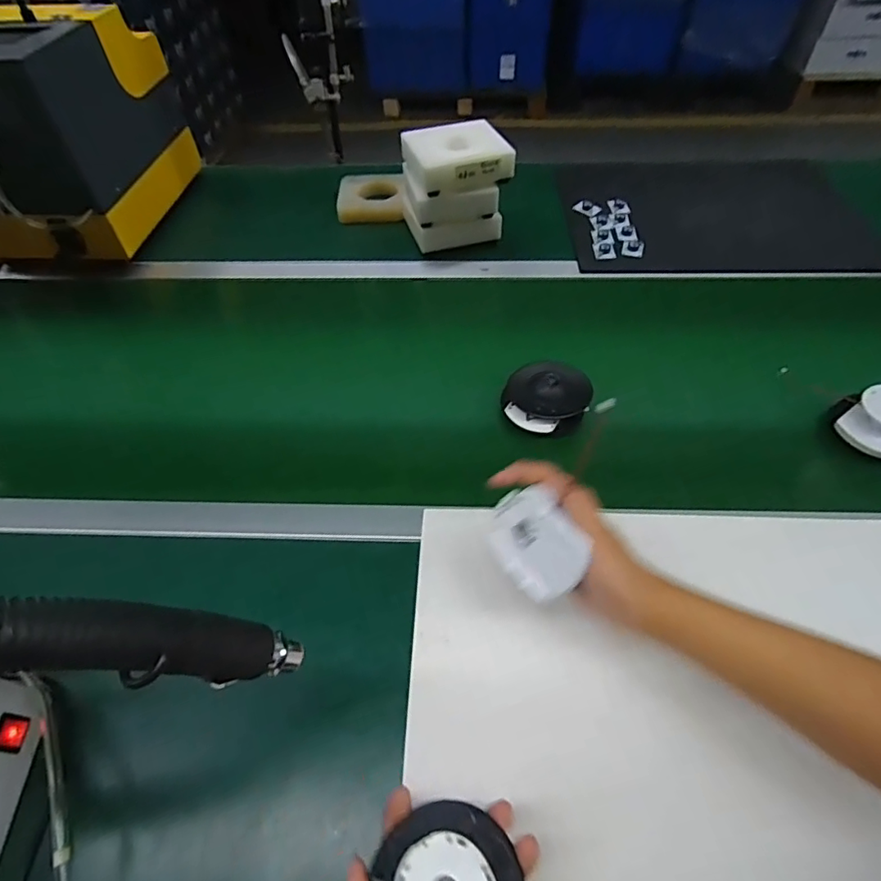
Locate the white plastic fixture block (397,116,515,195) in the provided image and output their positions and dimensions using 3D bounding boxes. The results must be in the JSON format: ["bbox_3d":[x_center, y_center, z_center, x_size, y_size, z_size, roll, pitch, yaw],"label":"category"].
[{"bbox_3d":[0.025,-0.425,0.783,0.145,0.046,0.112,-14,53,-7],"label":"white plastic fixture block"}]

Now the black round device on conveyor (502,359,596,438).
[{"bbox_3d":[0.122,-0.051,0.605,0.094,0.037,0.084,19,56,17],"label":"black round device on conveyor"}]

